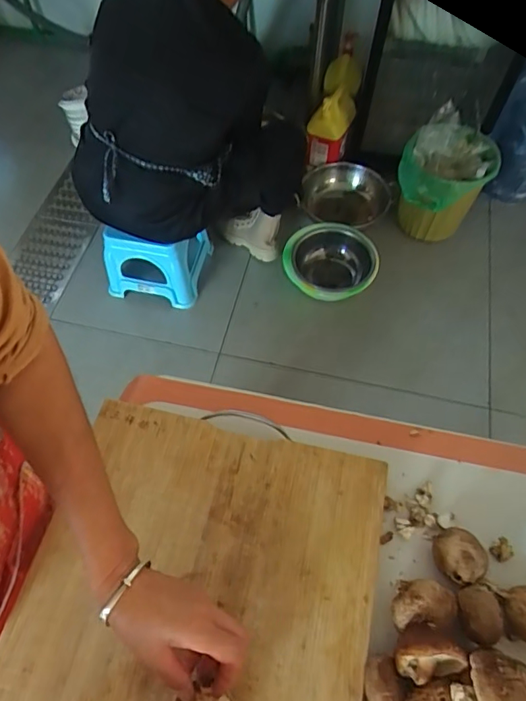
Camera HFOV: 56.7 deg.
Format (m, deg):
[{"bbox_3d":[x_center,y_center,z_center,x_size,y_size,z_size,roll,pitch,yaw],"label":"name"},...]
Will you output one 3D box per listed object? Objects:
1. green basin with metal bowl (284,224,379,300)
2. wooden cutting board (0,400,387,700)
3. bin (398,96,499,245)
[{"bbox_3d":[0.213,-0.263,1.549,0.267,0.131,0.278,-23,63,-13],"label":"green basin with metal bowl"},{"bbox_3d":[-0.078,0.297,0.435,0.327,0.016,0.481,12,61,6],"label":"wooden cutting board"},{"bbox_3d":[0.564,-0.538,1.528,0.257,0.335,0.266,0,60,-1],"label":"bin"}]

